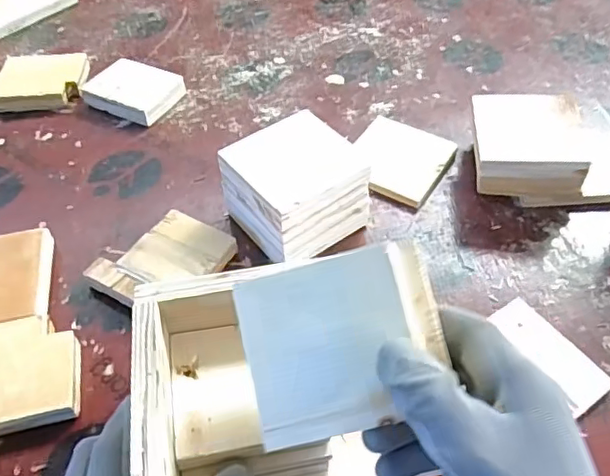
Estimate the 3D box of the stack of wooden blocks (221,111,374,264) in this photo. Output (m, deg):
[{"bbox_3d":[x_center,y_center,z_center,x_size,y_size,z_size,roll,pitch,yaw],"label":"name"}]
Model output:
[{"bbox_3d":[-0.007,-0.040,0.485,0.093,0.077,0.090,-31,56,-23],"label":"stack of wooden blocks"}]

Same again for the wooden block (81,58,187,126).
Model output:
[{"bbox_3d":[-0.188,-0.161,0.632,0.096,0.026,0.069,19,52,16],"label":"wooden block"}]

